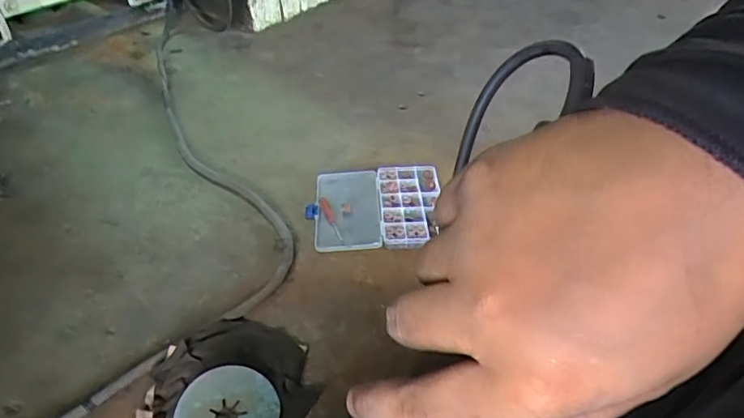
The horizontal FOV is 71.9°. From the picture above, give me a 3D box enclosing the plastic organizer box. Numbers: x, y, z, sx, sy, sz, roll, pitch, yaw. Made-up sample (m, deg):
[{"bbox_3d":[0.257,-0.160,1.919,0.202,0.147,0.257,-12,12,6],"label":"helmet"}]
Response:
[{"bbox_3d":[0.004,-0.004,0.802,0.196,0.027,0.171,0,42,1],"label":"plastic organizer box"}]

